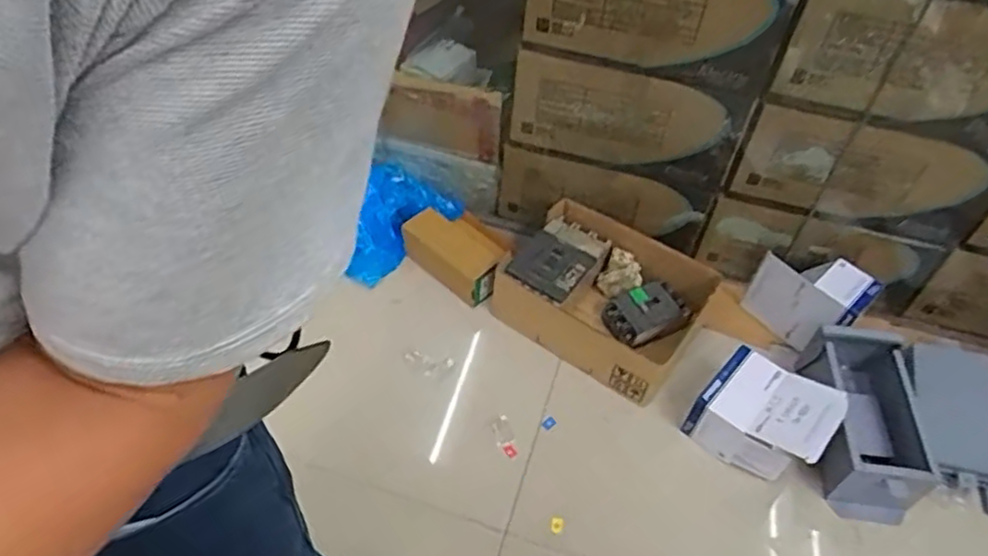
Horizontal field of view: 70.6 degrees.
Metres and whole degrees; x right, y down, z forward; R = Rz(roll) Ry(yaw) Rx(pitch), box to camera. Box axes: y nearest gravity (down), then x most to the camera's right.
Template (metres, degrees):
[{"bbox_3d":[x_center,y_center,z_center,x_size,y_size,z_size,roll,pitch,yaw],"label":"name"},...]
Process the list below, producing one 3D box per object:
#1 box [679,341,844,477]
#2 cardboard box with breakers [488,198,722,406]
[{"bbox_3d":[0.513,0.264,1.328,0.218,0.164,0.180,37,55,25],"label":"box"},{"bbox_3d":[0.224,0.040,1.512,0.422,0.148,0.313,28,52,19],"label":"cardboard box with breakers"}]

